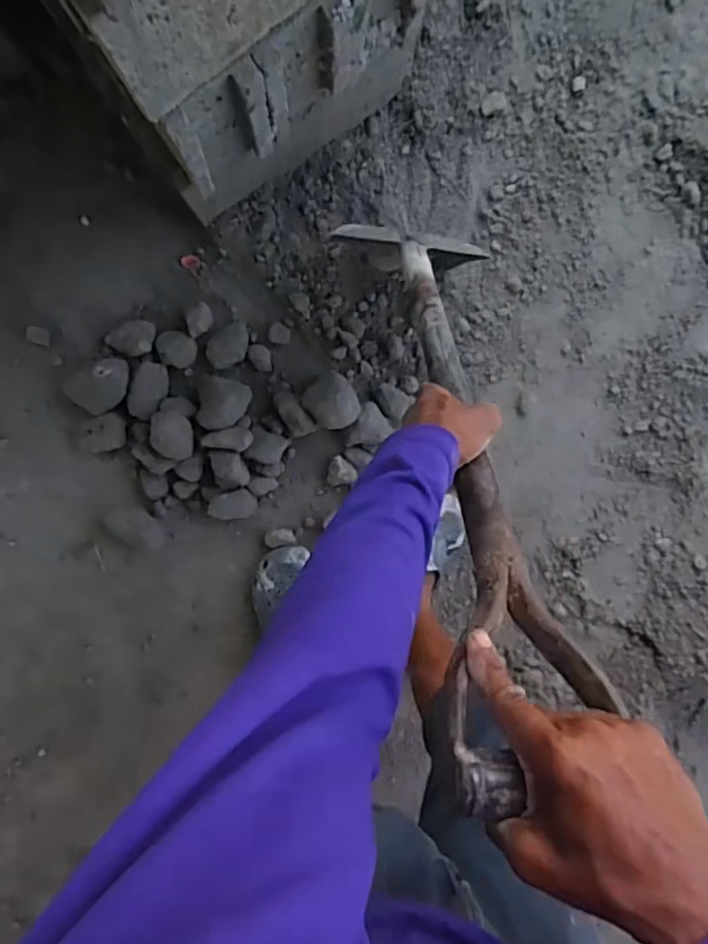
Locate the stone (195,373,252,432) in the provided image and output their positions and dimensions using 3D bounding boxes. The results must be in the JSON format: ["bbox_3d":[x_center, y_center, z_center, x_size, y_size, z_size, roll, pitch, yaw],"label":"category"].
[{"bbox_3d":[-0.227,-0.123,1.098,0.093,0.060,0.089,0,98,-2],"label":"stone"}]

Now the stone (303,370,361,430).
[{"bbox_3d":[-0.035,-0.116,1.065,0.082,0.078,0.089,6,96,-1],"label":"stone"}]

